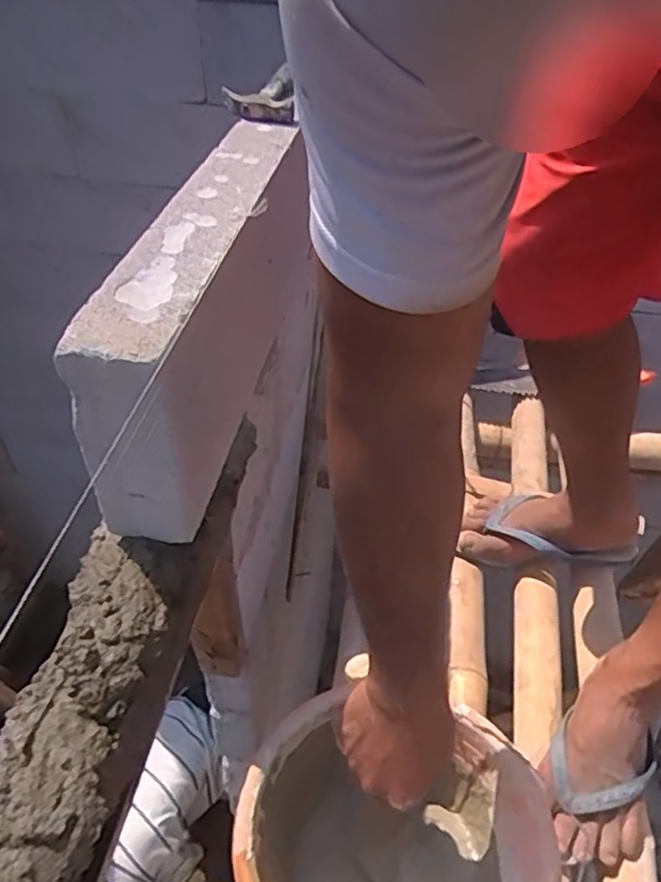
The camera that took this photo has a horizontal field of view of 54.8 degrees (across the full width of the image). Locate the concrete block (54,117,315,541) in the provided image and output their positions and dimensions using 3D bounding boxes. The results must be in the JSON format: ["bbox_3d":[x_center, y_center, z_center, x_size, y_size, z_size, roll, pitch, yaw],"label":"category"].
[{"bbox_3d":[-0.110,-0.135,0.621,0.080,0.187,0.470,8,44,5],"label":"concrete block"}]

